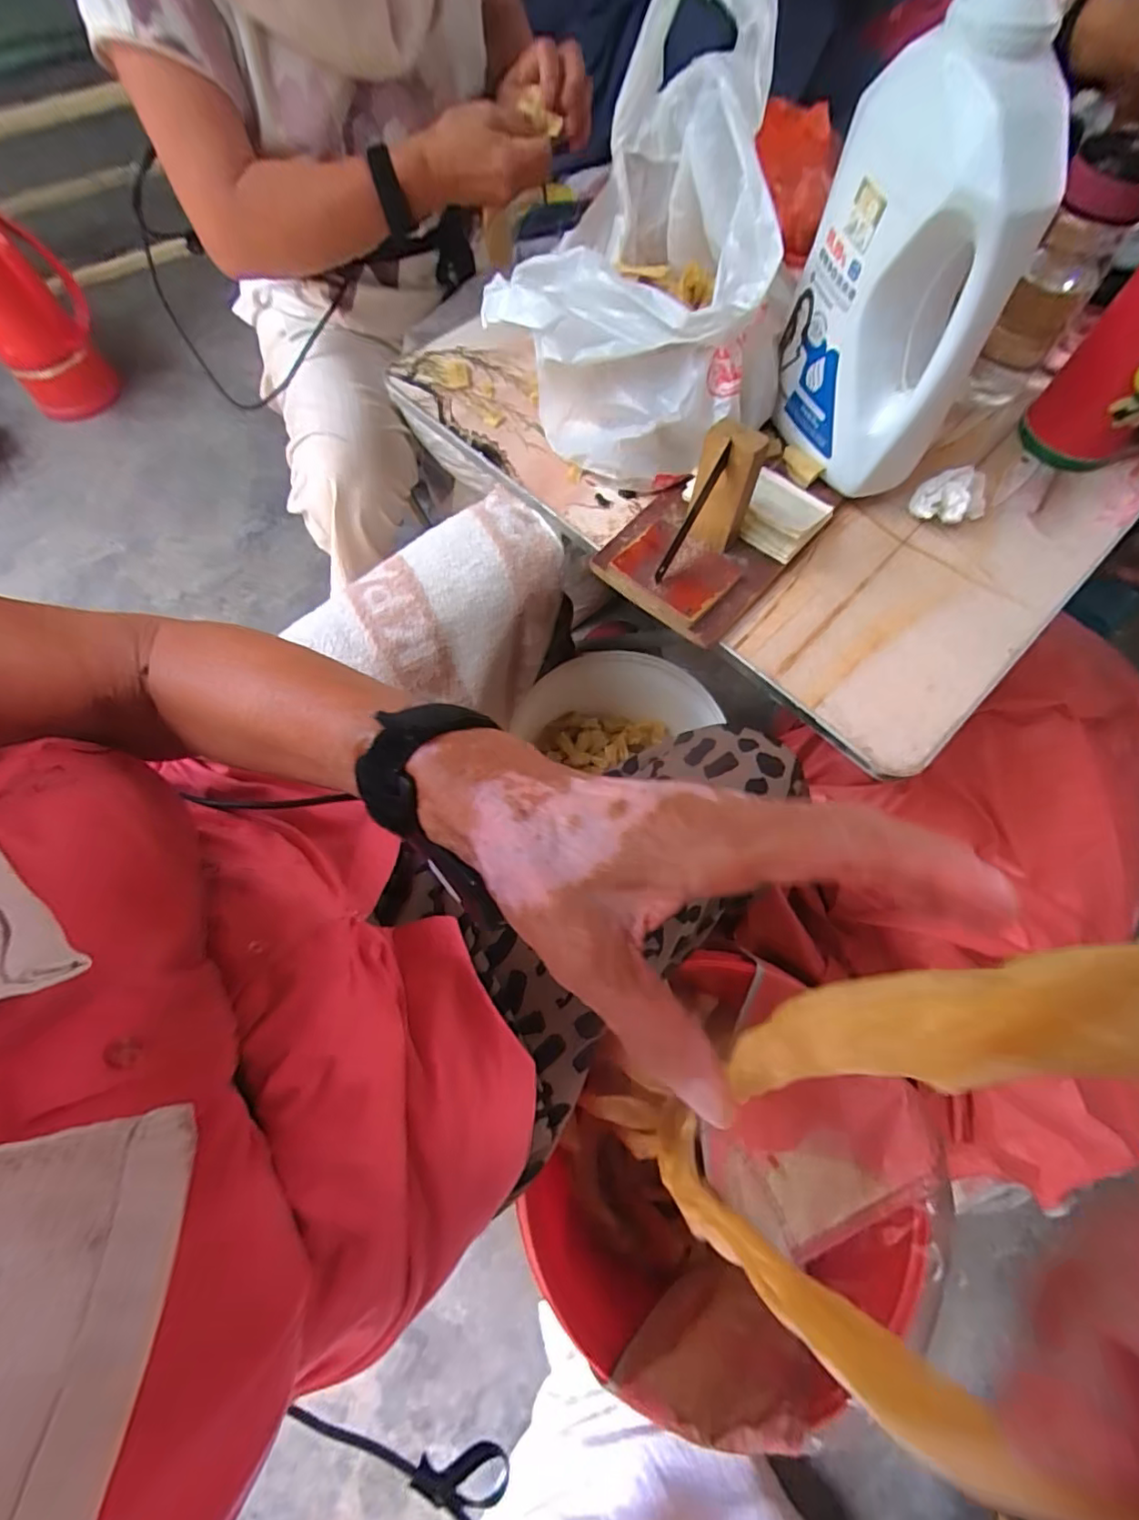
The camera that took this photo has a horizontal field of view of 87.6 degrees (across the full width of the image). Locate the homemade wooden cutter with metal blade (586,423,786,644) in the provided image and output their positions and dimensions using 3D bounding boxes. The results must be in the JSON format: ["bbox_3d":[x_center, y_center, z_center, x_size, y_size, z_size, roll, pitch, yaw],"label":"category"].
[{"bbox_3d":[0.091,-0.170,0.429,0.120,0.104,0.104,38,73,16],"label":"homemade wooden cutter with metal blade"}]

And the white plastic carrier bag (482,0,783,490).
[{"bbox_3d":[0.060,-0.388,0.459,0.189,0.187,0.269,16,68,8],"label":"white plastic carrier bag"}]

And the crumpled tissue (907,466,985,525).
[{"bbox_3d":[0.309,-0.211,0.481,0.051,0.033,0.042,35,72,15],"label":"crumpled tissue"}]

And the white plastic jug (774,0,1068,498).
[{"bbox_3d":[0.218,-0.322,0.406,0.081,0.252,0.147,-18,68,-6],"label":"white plastic jug"}]

